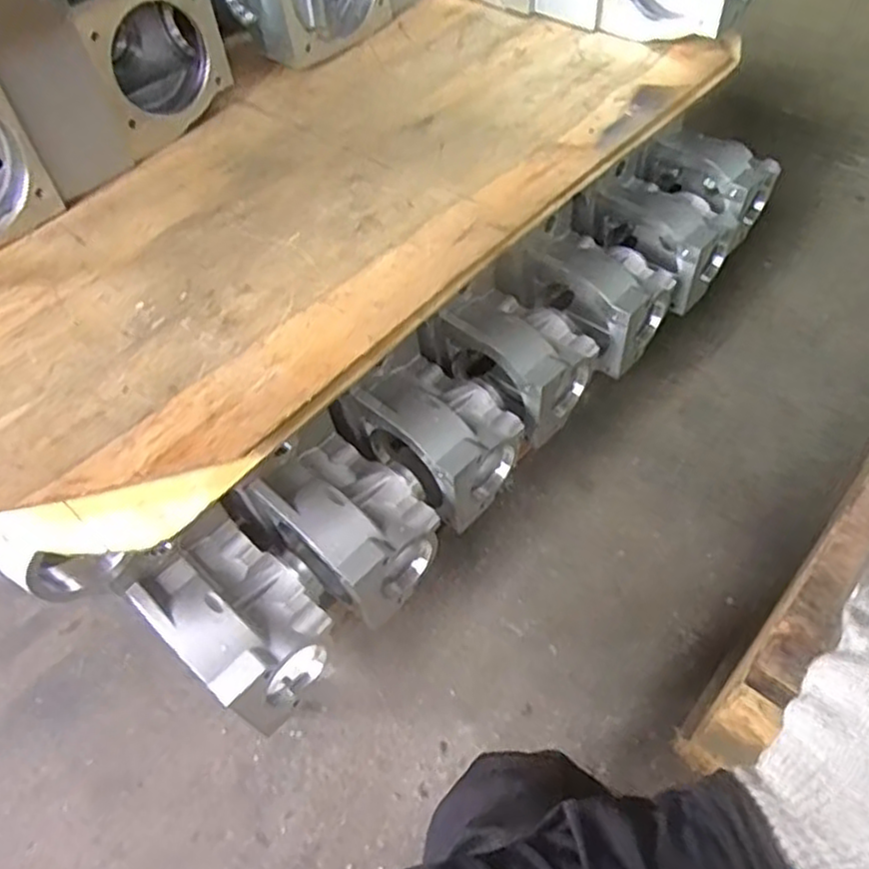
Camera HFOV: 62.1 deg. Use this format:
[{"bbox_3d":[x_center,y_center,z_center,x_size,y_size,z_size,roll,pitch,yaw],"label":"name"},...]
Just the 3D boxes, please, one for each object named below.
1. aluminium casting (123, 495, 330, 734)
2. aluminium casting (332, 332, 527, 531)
[{"bbox_3d":[-0.208,0.195,0.781,0.185,0.121,0.156,27,61,22],"label":"aluminium casting"},{"bbox_3d":[0.004,-0.007,0.900,0.192,0.123,0.155,31,62,24],"label":"aluminium casting"}]

